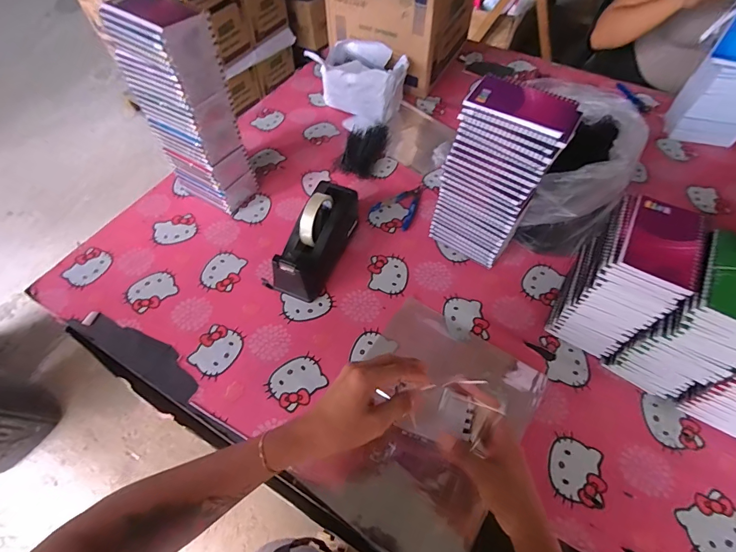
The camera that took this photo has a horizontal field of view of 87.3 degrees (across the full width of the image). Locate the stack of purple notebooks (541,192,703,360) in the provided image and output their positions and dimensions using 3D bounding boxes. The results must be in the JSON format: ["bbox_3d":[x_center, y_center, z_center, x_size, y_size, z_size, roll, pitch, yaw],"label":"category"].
[{"bbox_3d":[0.353,0.014,0.556,0.094,0.218,0.131,23,58,14],"label":"stack of purple notebooks"}]

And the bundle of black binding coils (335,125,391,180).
[{"bbox_3d":[-0.012,-0.283,0.862,0.087,0.036,0.148,14,57,9],"label":"bundle of black binding coils"}]

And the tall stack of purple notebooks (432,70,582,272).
[{"bbox_3d":[0.202,-0.147,0.628,0.141,0.291,0.091,32,61,19],"label":"tall stack of purple notebooks"}]

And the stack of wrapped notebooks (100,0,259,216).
[{"bbox_3d":[-0.310,-0.274,0.675,0.142,0.334,0.109,29,60,18],"label":"stack of wrapped notebooks"}]

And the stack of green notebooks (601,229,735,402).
[{"bbox_3d":[0.428,0.068,0.514,0.099,0.225,0.121,29,60,18],"label":"stack of green notebooks"}]

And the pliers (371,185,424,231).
[{"bbox_3d":[0.076,-0.147,0.784,0.084,0.015,0.117,35,62,21],"label":"pliers"}]

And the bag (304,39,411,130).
[{"bbox_3d":[-0.011,-0.461,0.920,0.184,0.131,0.216,-36,63,-22],"label":"bag"}]

